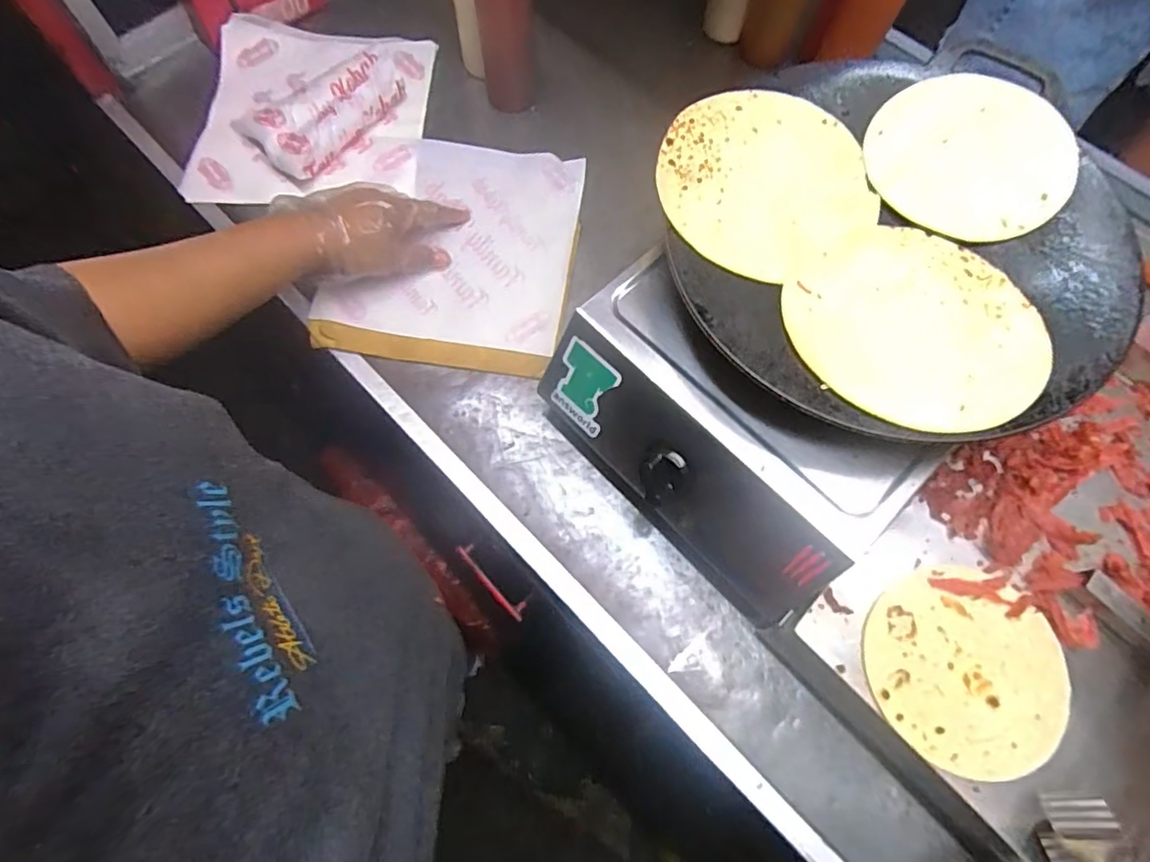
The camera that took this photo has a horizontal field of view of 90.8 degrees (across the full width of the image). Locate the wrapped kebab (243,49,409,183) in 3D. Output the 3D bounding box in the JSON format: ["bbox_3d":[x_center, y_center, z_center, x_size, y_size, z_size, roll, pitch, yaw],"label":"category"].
[{"bbox_3d":[-0.273,-0.368,0.643,0.096,0.033,0.183,39,75,11],"label":"wrapped kebab"}]

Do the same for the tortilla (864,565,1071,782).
[{"bbox_3d":[0.295,0.181,0.427,0.141,0.007,0.139,0,72,-1],"label":"tortilla"}]

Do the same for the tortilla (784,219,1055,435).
[{"bbox_3d":[0.242,-0.076,0.404,0.166,0.008,0.166,-31,67,-13],"label":"tortilla"}]

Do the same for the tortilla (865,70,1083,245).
[{"bbox_3d":[0.312,-0.220,0.452,0.145,0.008,0.144,-2,76,9],"label":"tortilla"}]

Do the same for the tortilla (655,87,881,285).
[{"bbox_3d":[0.151,-0.200,0.448,0.176,0.009,0.154,-33,79,-14],"label":"tortilla"}]

